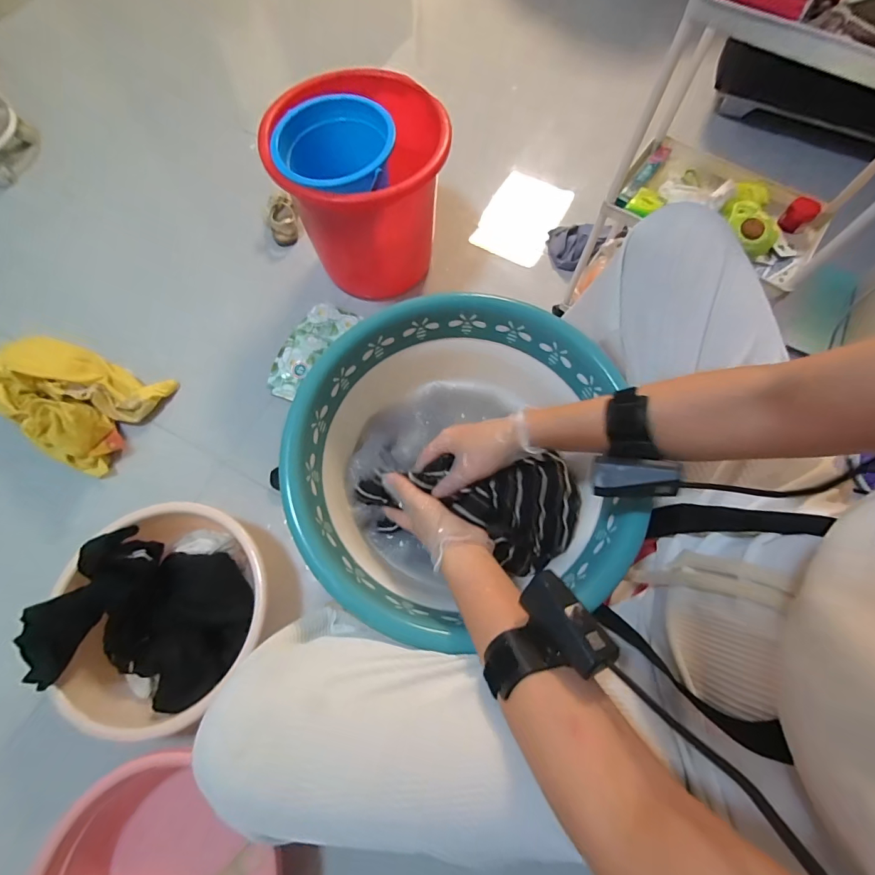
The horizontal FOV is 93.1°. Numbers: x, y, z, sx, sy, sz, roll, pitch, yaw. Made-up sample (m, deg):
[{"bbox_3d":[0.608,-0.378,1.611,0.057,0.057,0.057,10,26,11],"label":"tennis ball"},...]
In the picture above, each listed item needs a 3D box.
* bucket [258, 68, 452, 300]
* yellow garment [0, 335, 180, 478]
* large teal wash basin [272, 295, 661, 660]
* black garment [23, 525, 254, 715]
[{"bbox_3d":[-0.136,-0.495,0.826,0.292,0.296,0.325,4,70,2],"label":"bucket"},{"bbox_3d":[-0.724,-0.090,0.803,0.279,0.105,0.216,26,72,9],"label":"yellow garment"},{"bbox_3d":[0.022,0.032,0.480,0.340,0.139,0.358,0,70,0],"label":"large teal wash basin"},{"bbox_3d":[-0.436,0.269,0.630,0.269,0.128,0.206,16,71,6],"label":"black garment"}]

